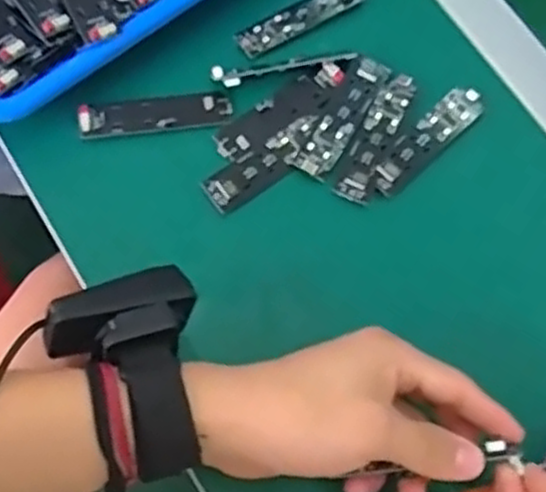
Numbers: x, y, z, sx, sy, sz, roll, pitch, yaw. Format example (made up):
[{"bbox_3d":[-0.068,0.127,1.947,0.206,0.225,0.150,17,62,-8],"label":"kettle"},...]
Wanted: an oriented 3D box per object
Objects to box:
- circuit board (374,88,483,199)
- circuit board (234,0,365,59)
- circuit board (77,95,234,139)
[{"bbox_3d":[0.098,-0.067,0.493,0.024,0.004,0.095,41,73,12],"label":"circuit board"},{"bbox_3d":[0.020,-0.153,0.522,0.092,0.006,0.021,-30,74,-13],"label":"circuit board"},{"bbox_3d":[-0.072,-0.083,0.486,0.091,0.009,0.022,-9,70,-6],"label":"circuit board"}]

